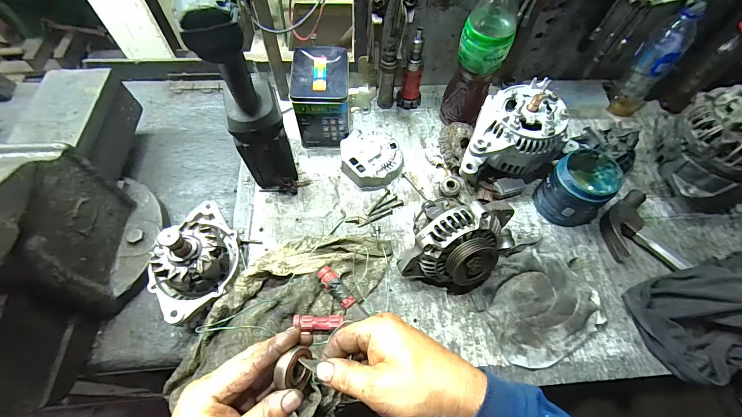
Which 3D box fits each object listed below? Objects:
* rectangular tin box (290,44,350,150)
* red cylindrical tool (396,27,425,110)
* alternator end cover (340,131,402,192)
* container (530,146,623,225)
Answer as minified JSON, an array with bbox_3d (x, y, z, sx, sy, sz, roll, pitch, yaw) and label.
[{"bbox_3d":[-0.087,-0.201,0.615,0.088,0.127,0.130,-1,61,-3],"label":"rectangular tin box"},{"bbox_3d":[0.080,-0.256,0.639,0.049,0.150,0.039,13,61,4],"label":"red cylindrical tool"},{"bbox_3d":[0.001,-0.094,0.610,0.111,0.037,0.112,41,67,18],"label":"alternator end cover"},{"bbox_3d":[0.335,-0.030,0.549,0.094,0.096,0.092,-30,66,-17],"label":"container"}]

